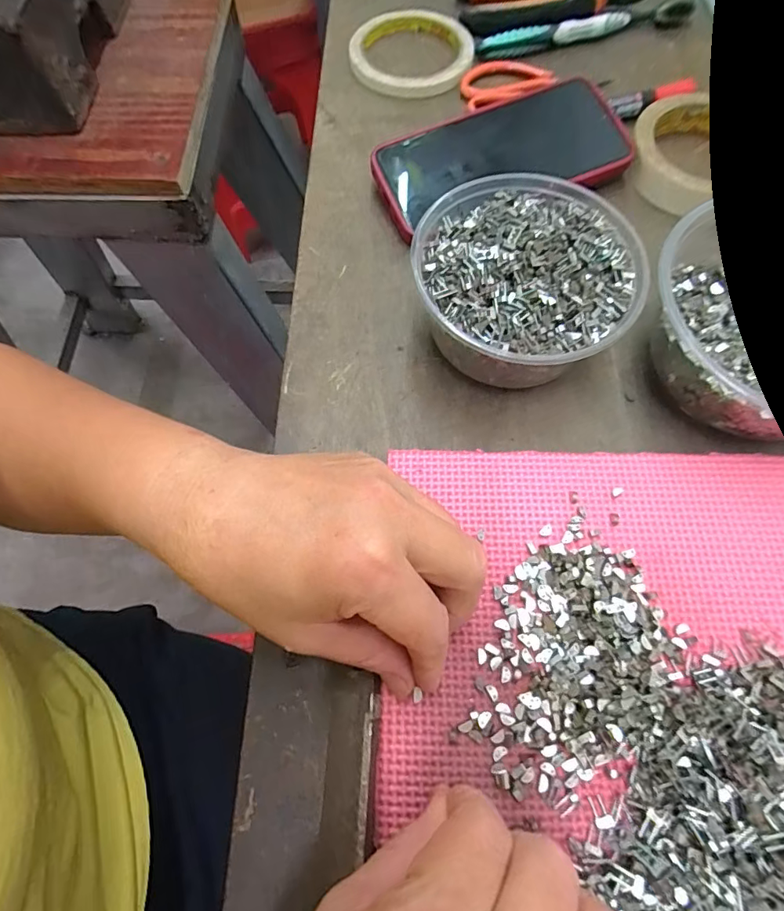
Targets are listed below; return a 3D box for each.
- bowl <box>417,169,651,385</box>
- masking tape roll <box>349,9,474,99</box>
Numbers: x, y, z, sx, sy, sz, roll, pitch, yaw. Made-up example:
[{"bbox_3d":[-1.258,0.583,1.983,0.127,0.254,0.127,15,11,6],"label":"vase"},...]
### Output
[{"bbox_3d":[0.069,-0.088,0.264,0.109,0.062,0.116,0,68,0],"label":"bowl"},{"bbox_3d":[0.016,-0.327,0.390,0.098,0.012,0.098,0,68,0],"label":"masking tape roll"}]

